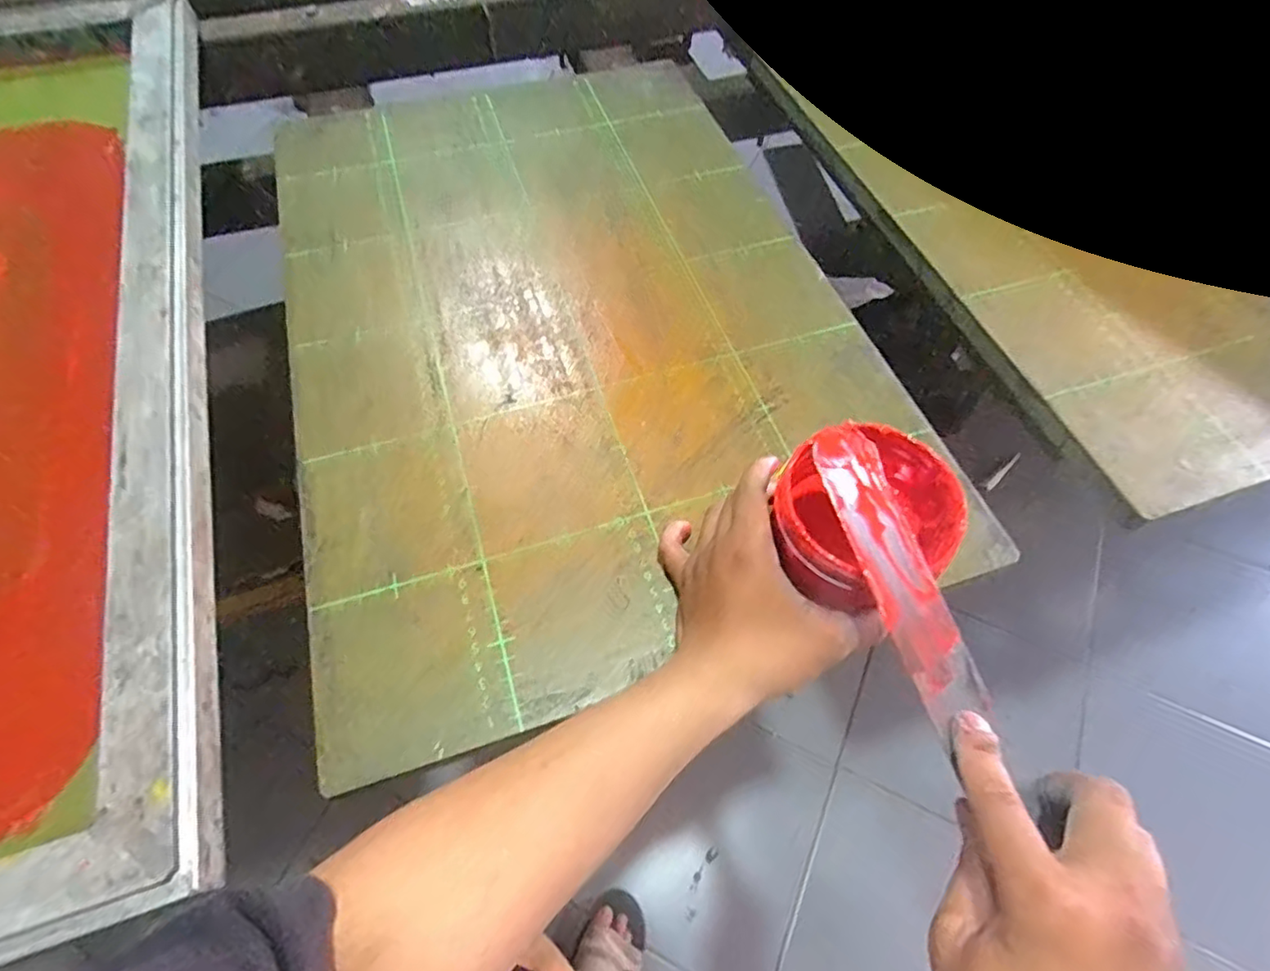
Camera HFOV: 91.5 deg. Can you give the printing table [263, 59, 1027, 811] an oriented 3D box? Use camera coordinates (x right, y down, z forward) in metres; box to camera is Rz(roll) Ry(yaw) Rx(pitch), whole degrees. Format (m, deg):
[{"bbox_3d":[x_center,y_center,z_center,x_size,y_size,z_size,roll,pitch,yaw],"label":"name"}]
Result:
[{"bbox_3d":[-0.054,-0.141,0.466,0.390,0.014,0.575,-16,62,-10],"label":"printing table"}]

